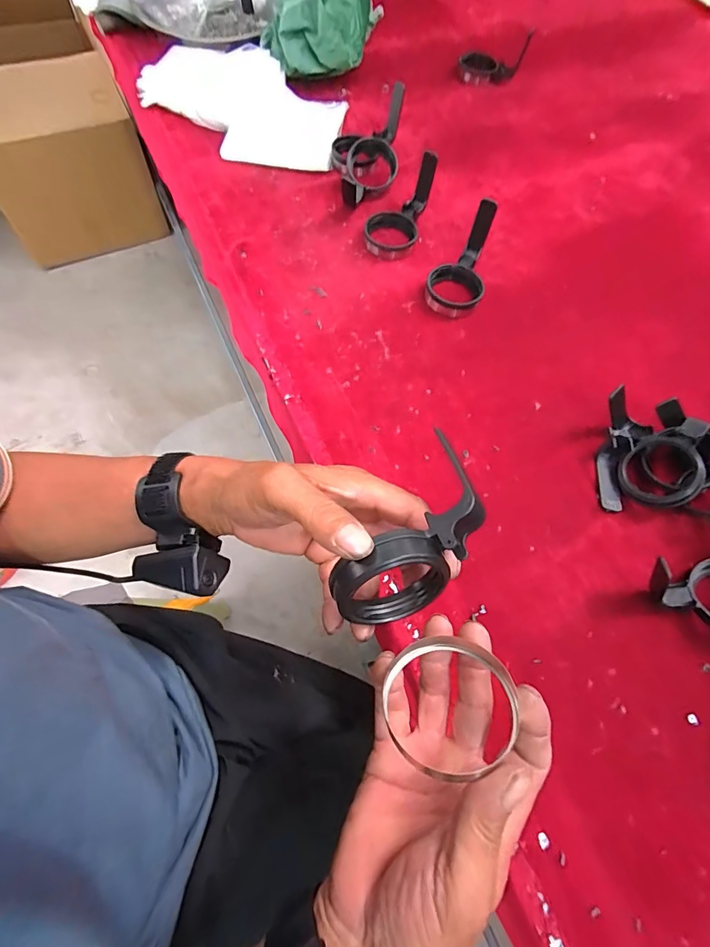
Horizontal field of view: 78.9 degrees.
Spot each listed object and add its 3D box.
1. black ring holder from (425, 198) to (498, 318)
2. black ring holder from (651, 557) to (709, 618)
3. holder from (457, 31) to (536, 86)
[{"bbox_3d":[0.136,-0.259,0.529,0.067,0.031,0.133,24,95,9],"label":"black ring holder"},{"bbox_3d":[0.323,0.109,0.386,0.121,0.046,0.071,-4,67,-5],"label":"black ring holder"},{"bbox_3d":[0.244,-0.732,0.752,0.116,0.063,0.090,3,66,-2],"label":"holder"}]

